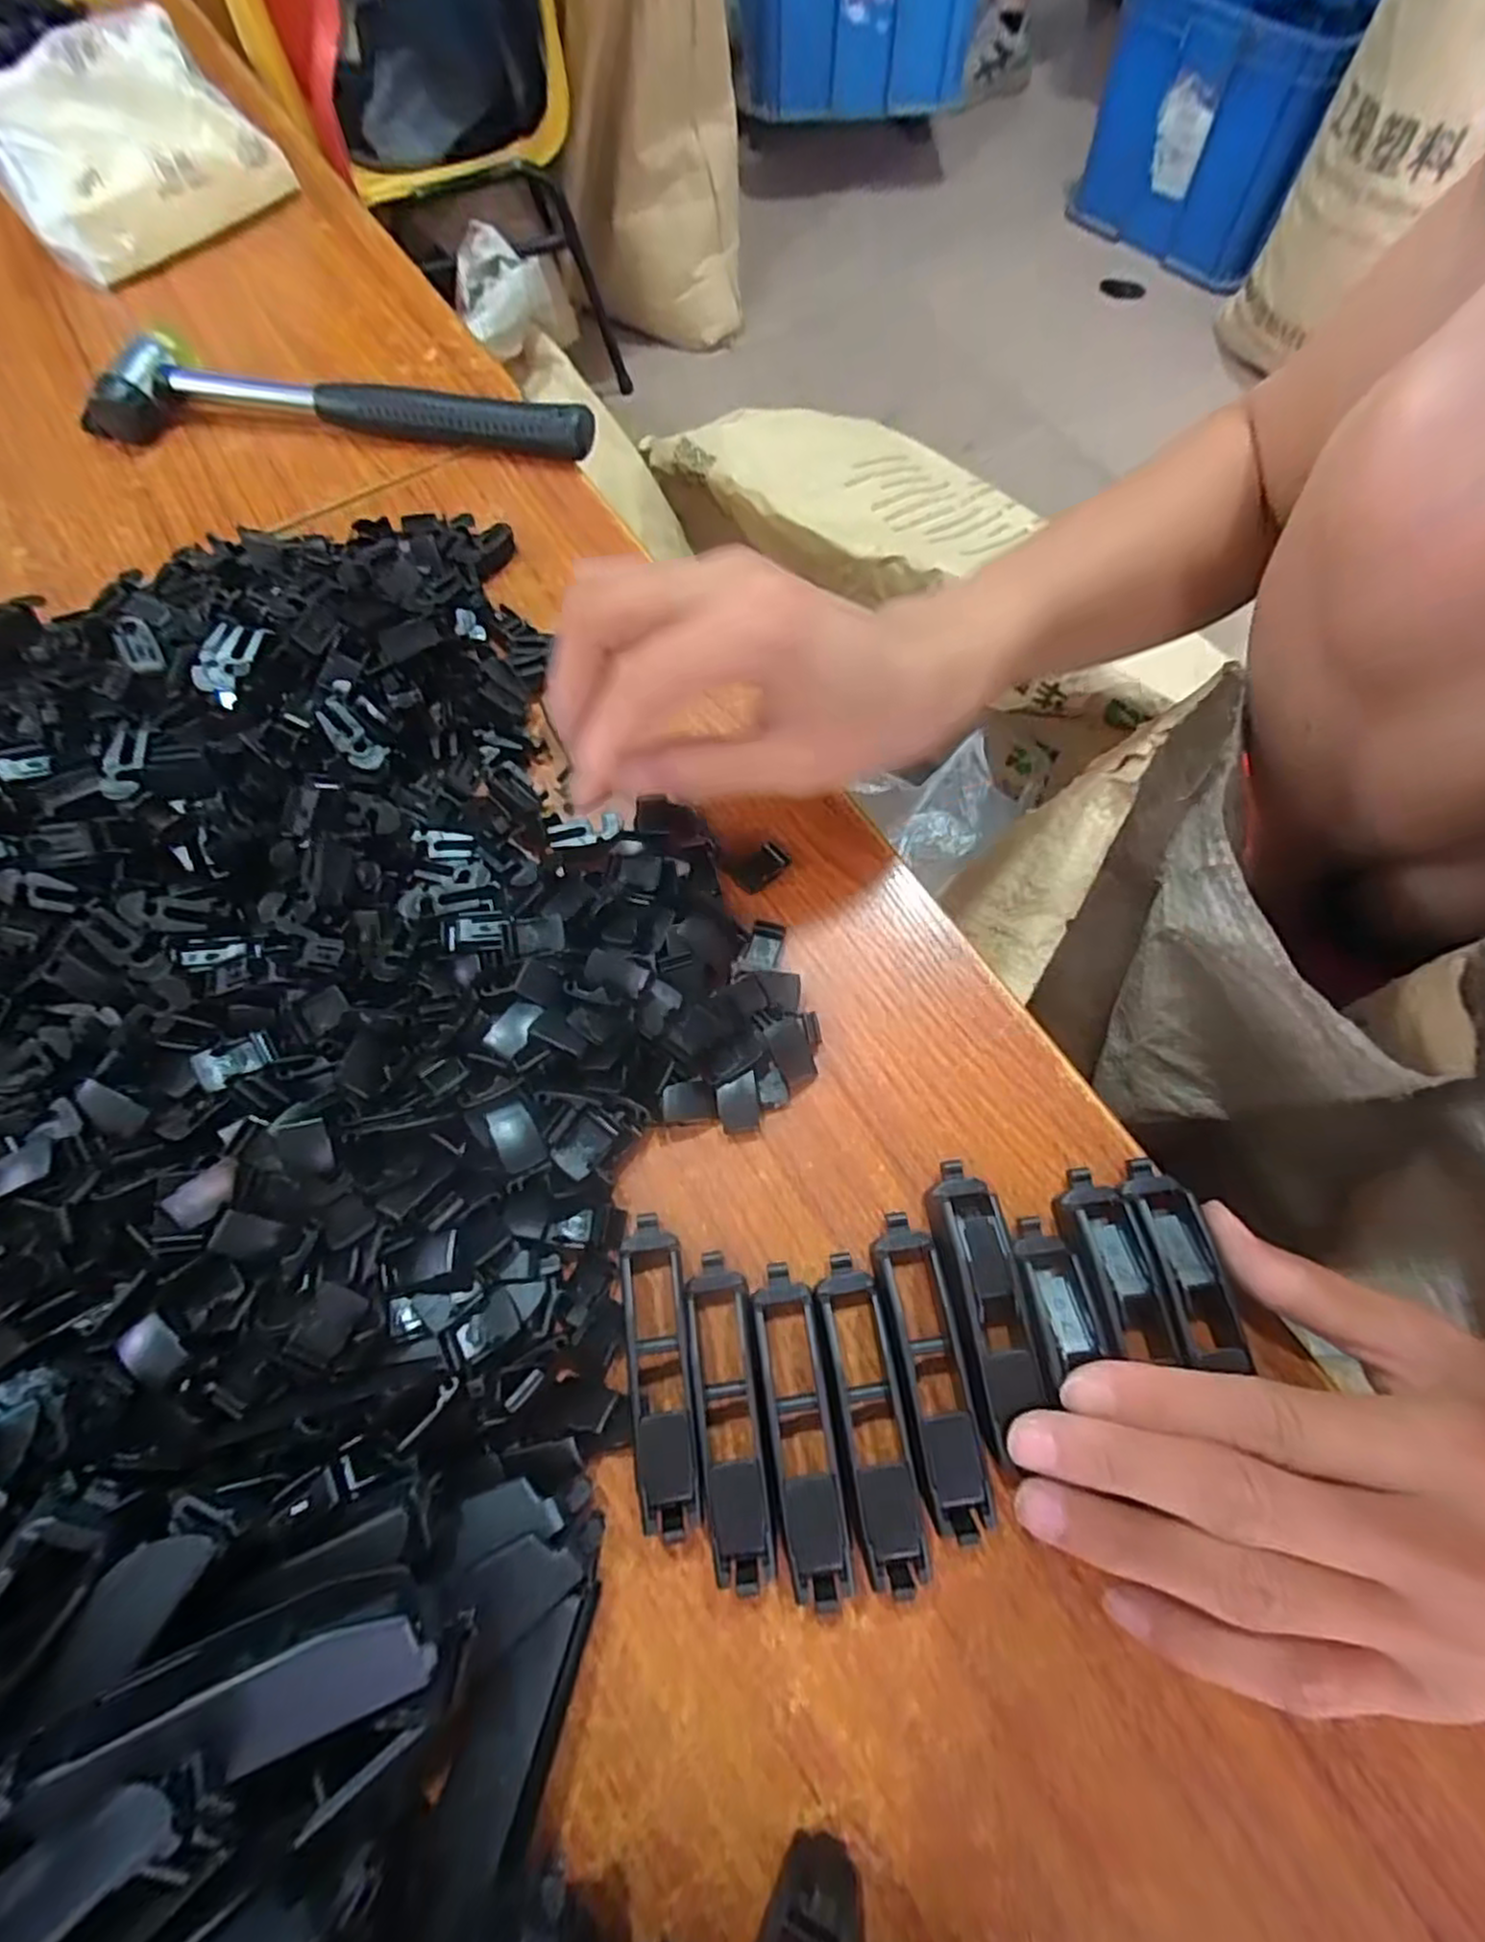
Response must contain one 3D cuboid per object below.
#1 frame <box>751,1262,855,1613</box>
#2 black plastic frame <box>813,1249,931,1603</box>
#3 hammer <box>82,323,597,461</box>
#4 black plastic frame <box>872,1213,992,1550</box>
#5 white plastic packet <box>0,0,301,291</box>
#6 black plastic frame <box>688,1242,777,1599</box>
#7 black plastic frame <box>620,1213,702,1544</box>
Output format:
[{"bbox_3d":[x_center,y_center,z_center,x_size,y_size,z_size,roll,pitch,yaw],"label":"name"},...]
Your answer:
[{"bbox_3d":[0.015,0.118,0.199,0.017,0.016,0.075,-8,68,-1],"label":"frame"},{"bbox_3d":[0.033,0.116,0.198,0.017,0.016,0.075,-8,68,-1],"label":"black plastic frame"},{"bbox_3d":[-0.192,-0.280,0.366,0.251,0.023,0.051,6,69,5],"label":"hammer"},{"bbox_3d":[0.050,0.105,0.202,0.019,0.016,0.075,-8,68,-1],"label":"black plastic frame"},{"bbox_3d":[-0.337,-0.457,0.416,0.142,0.074,0.062,-34,71,-11],"label":"white plastic packet"},{"bbox_3d":[-0.003,0.115,0.200,0.016,0.018,0.076,-8,68,-1],"label":"black plastic frame"},{"bbox_3d":[-0.023,0.106,0.204,0.019,0.017,0.076,-9,68,-1],"label":"black plastic frame"}]

